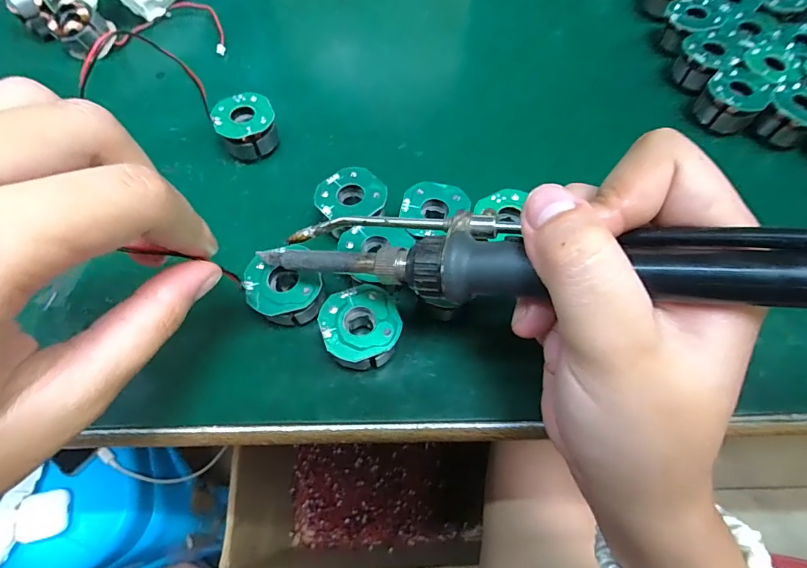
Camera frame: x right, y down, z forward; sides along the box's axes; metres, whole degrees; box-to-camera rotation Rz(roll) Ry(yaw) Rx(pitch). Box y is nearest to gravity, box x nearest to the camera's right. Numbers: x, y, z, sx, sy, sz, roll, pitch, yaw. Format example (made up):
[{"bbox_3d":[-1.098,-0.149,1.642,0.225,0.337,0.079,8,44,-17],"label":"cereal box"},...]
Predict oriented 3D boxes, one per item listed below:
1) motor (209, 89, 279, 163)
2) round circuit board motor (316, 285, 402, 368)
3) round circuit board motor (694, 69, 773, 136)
[{"bbox_3d":[-0.083,-0.082,0.235,0.029,0.023,0.028,0,63,0],"label":"motor"},{"bbox_3d":[-0.016,0.020,0.179,0.031,0.020,0.034,0,63,0],"label":"round circuit board motor"},{"bbox_3d":[0.181,-0.100,0.242,0.030,0.020,0.028,0,63,0],"label":"round circuit board motor"}]

